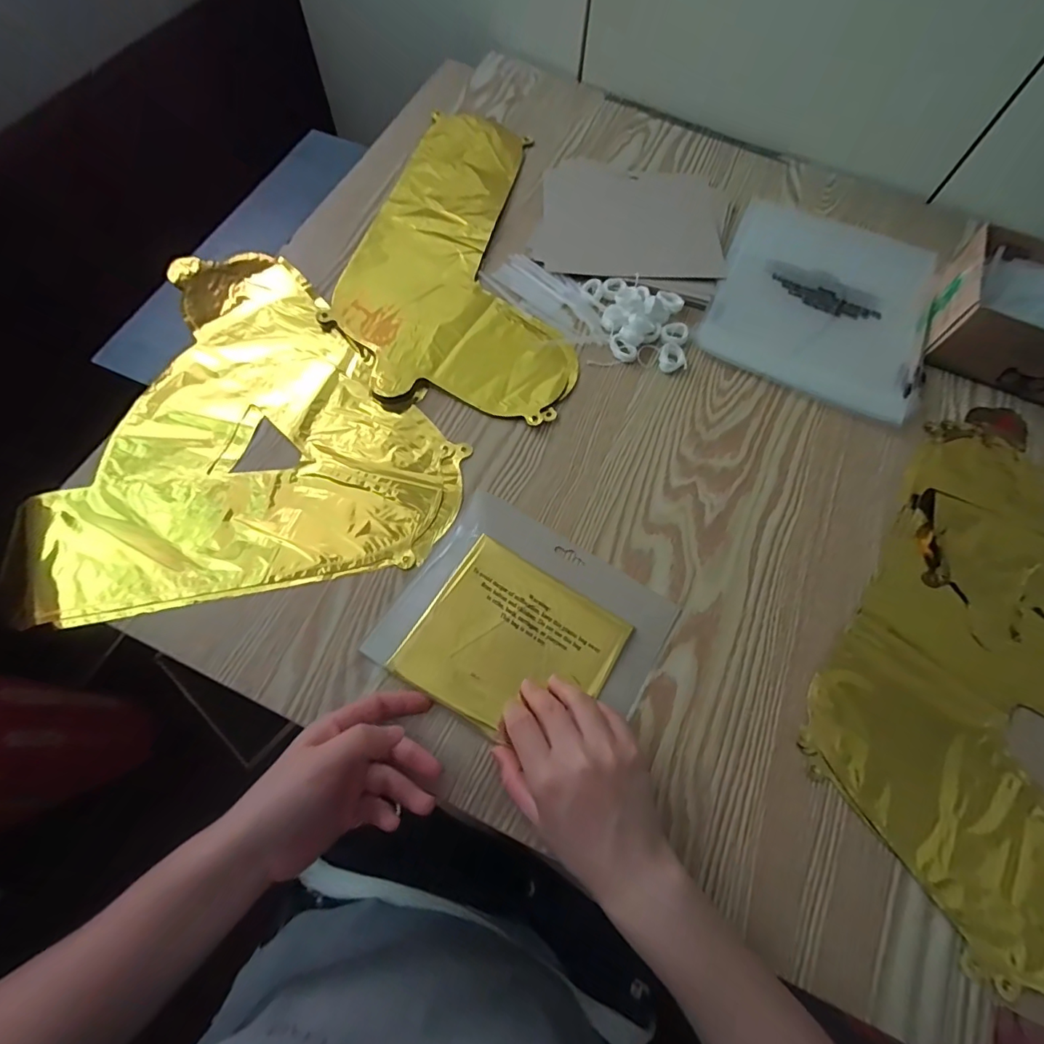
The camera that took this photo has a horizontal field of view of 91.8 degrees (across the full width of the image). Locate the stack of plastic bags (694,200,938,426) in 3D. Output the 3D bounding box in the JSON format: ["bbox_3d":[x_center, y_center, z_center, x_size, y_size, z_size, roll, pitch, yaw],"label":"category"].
[{"bbox_3d":[0.309,-0.232,0.524,0.204,0.022,0.229,23,68,6],"label":"stack of plastic bags"}]

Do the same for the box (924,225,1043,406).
[{"bbox_3d":[0.504,-0.196,0.488,0.181,0.067,0.154,28,68,8],"label":"box"}]

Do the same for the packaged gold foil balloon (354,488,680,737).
[{"bbox_3d":[0.004,0.081,0.391,0.194,0.007,0.161,31,69,10],"label":"packaged gold foil balloon"}]

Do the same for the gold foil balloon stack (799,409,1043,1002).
[{"bbox_3d":[0.375,0.093,0.397,0.205,0.013,0.416,34,69,11],"label":"gold foil balloon stack"}]

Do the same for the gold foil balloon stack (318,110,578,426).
[{"bbox_3d":[-0.047,-0.292,0.537,0.237,0.008,0.399,11,67,1],"label":"gold foil balloon stack"}]

